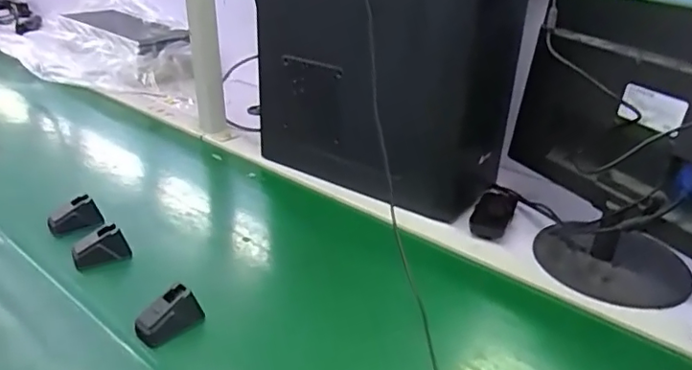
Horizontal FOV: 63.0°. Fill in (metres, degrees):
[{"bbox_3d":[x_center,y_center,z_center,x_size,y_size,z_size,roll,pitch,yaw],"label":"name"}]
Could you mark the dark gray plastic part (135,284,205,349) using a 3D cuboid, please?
[{"bbox_3d":[-0.194,0.143,0.617,0.038,0.041,0.069,25,36,38],"label":"dark gray plastic part"}]

